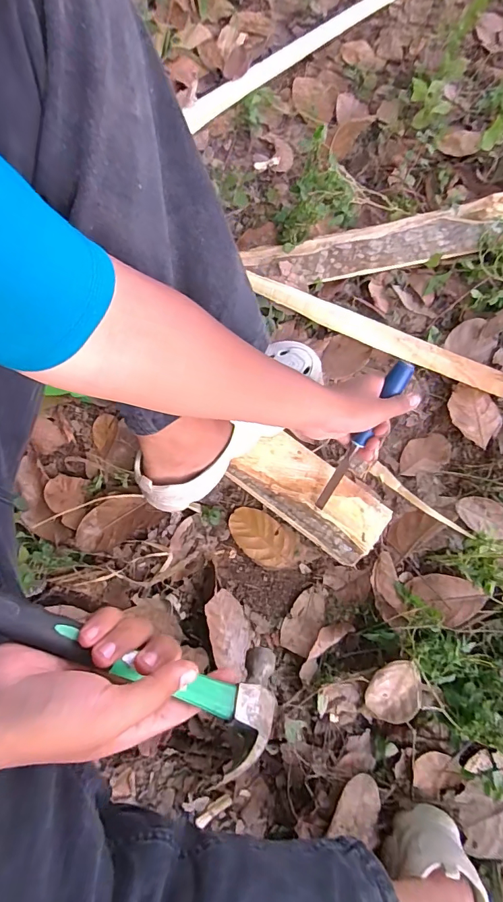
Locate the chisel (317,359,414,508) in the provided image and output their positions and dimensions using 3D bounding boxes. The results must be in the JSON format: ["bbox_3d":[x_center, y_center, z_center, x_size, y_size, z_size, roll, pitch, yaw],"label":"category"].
[{"bbox_3d":[0.133,-0.014,0.513,0.023,0.022,0.204,30,113,9],"label":"chisel"}]

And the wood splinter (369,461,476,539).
[{"bbox_3d":[0.236,0.070,0.596,0.020,0.015,0.160,-42,57,-11],"label":"wood splinter"}]

